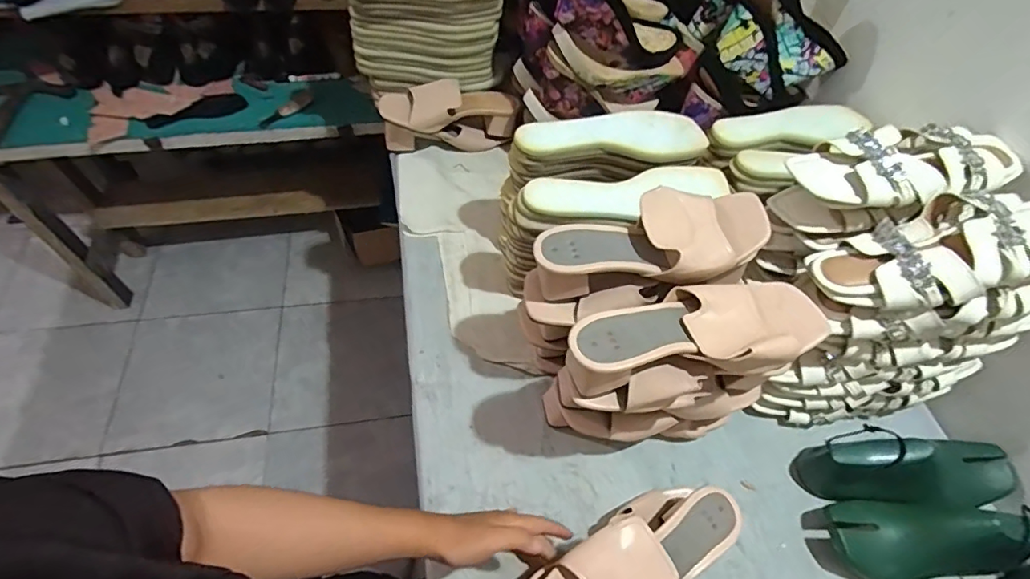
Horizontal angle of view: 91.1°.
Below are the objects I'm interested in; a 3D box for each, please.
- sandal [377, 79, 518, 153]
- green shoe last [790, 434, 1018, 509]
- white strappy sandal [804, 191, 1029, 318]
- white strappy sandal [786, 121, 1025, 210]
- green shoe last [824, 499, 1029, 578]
[{"bbox_3d":[-0.112,-0.298,0.876,0.231,0.112,0.074,-7,55,-11],"label":"sandal"},{"bbox_3d":[0.473,0.219,0.590,0.244,0.092,0.088,1,54,-5],"label":"green shoe last"},{"bbox_3d":[0.427,-0.043,0.496,0.246,0.049,0.106,-18,56,6],"label":"white strappy sandal"},{"bbox_3d":[0.428,-0.128,0.559,0.235,0.071,0.106,-5,55,-9],"label":"white strappy sandal"},{"bbox_3d":[0.460,0.268,0.552,0.219,0.096,0.078,0,55,-6],"label":"green shoe last"}]

